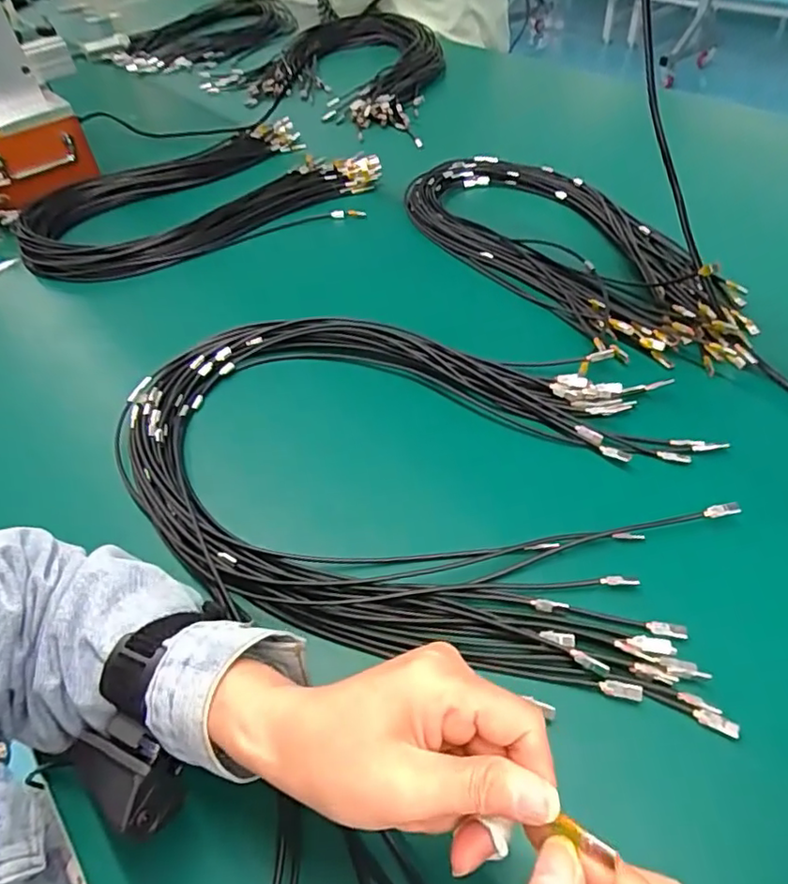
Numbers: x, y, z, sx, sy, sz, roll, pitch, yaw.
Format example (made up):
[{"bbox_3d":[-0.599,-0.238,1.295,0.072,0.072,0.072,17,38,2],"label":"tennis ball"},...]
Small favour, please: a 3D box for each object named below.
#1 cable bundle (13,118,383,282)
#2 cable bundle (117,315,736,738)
[{"bbox_3d":[-0.279,-0.371,0.863,0.504,0.034,0.347,-18,49,-10],"label":"cable bundle"},{"bbox_3d":[-0.006,0.017,0.477,0.485,0.032,0.302,12,49,14],"label":"cable bundle"}]

